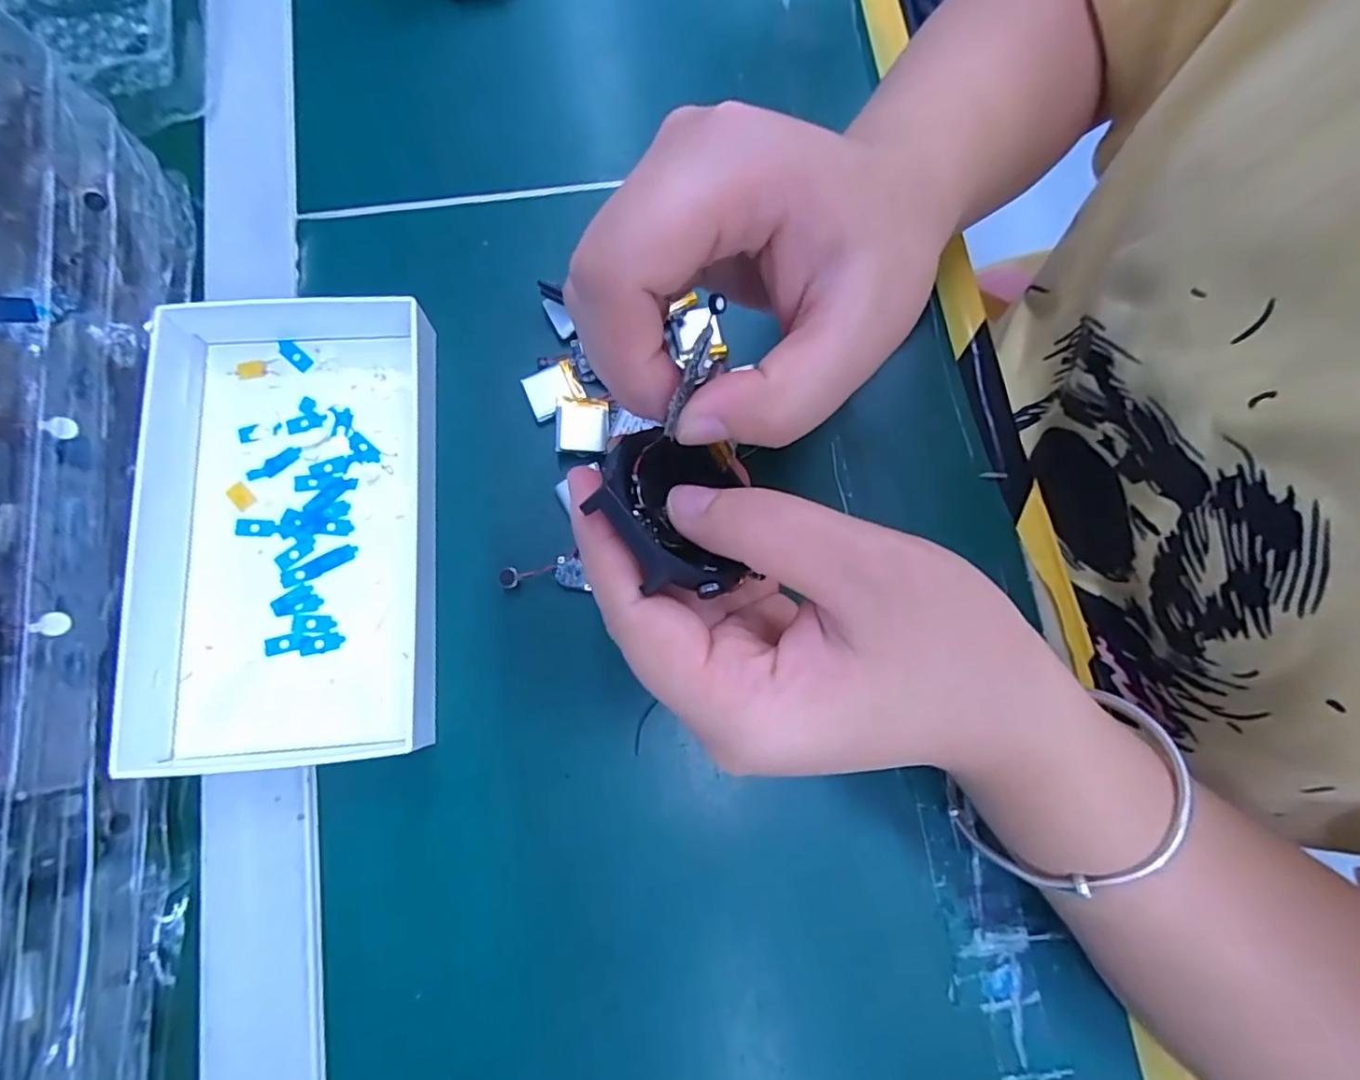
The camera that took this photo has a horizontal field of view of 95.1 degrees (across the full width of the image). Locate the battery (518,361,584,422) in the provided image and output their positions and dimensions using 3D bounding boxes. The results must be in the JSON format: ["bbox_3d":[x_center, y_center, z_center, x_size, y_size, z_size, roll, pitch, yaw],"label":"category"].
[{"bbox_3d":[-0.054,-0.064,0.263,0.023,0.005,0.020,-26,84,-1],"label":"battery"}]

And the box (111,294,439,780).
[{"bbox_3d":[-0.155,-0.009,0.247,0.116,0.022,0.185,-2,78,-1],"label":"box"}]

